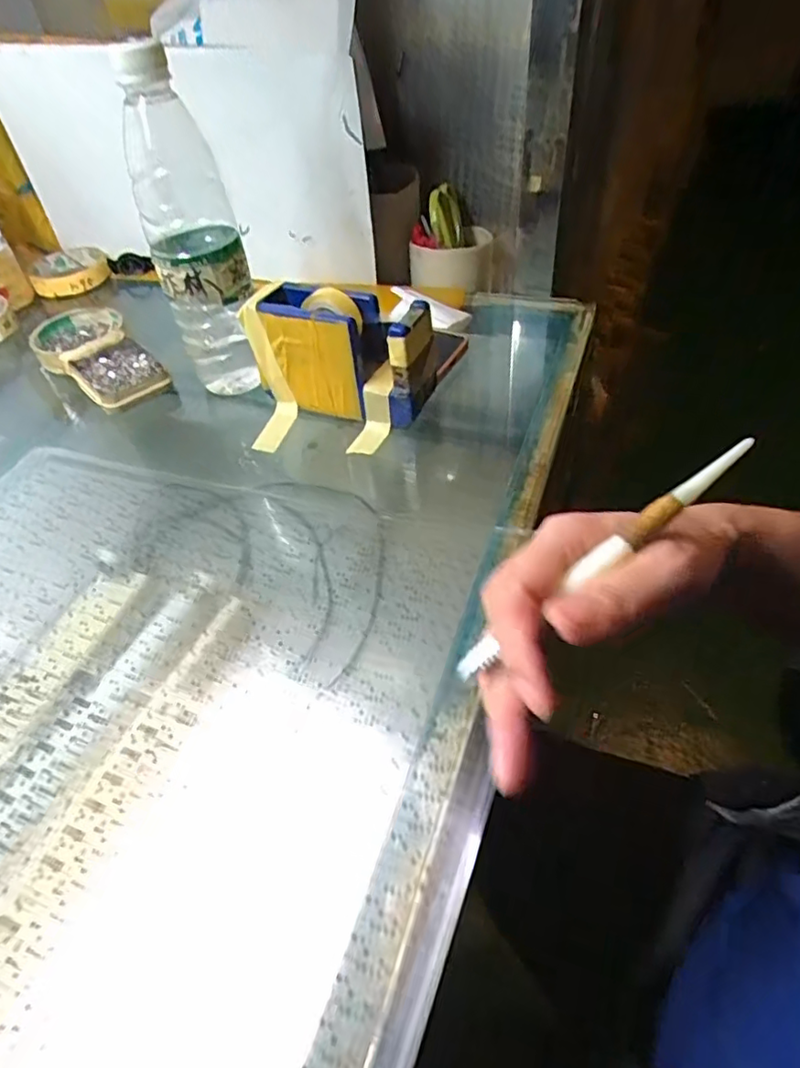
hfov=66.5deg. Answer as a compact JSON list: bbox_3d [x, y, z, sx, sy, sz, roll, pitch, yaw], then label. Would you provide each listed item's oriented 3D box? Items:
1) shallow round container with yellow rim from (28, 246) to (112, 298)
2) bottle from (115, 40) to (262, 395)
[{"bbox_3d":[-0.381,-0.305,0.706,0.084,0.020,0.099,-23,49,-15],"label":"shallow round container with yellow rim"},{"bbox_3d":[-0.150,-0.212,0.445,0.061,0.221,0.064,-18,48,-10],"label":"bottle"}]

